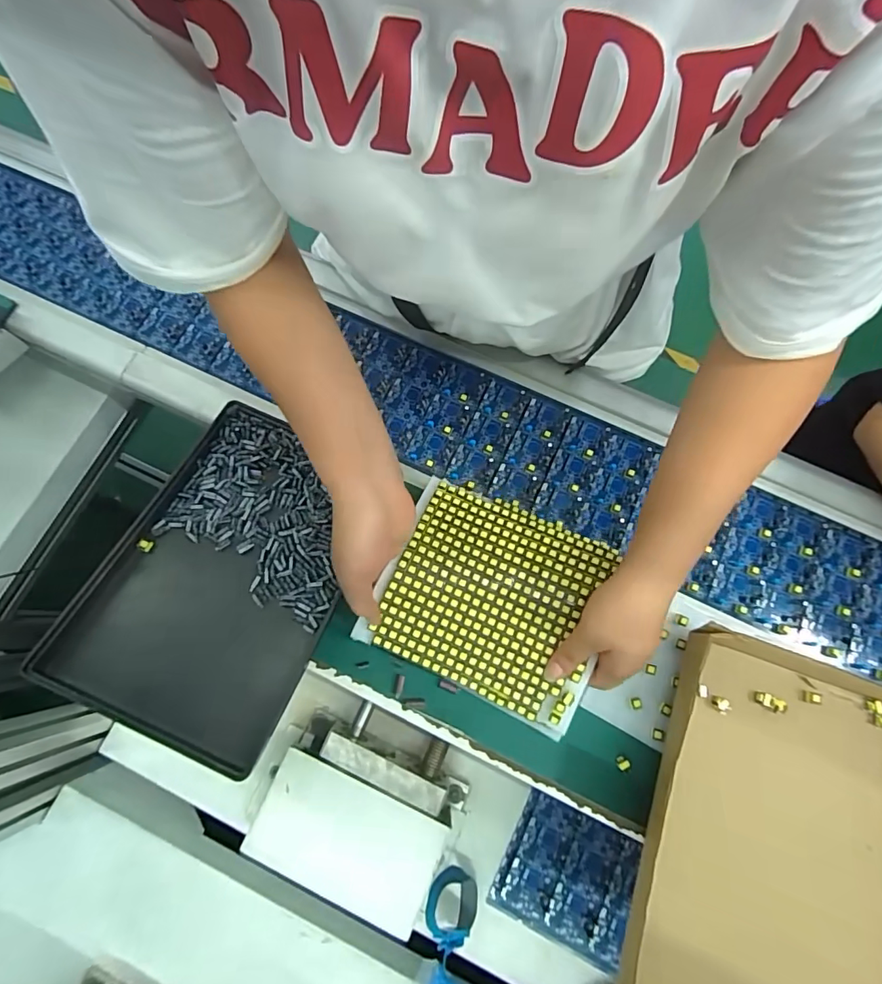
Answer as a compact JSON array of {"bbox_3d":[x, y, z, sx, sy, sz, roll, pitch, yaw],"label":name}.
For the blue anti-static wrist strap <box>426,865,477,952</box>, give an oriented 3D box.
[{"bbox_3d":[0.012,0.422,0.473,0.052,0.048,0.057,6,75,0],"label":"blue anti-static wrist strap"}]

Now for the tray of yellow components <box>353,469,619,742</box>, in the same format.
[{"bbox_3d":[0.048,0.093,0.427,0.193,0.028,0.171,25,76,5],"label":"tray of yellow components"}]

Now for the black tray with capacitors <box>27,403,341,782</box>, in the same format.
[{"bbox_3d":[-0.187,0.067,0.428,0.191,0.023,0.284,21,67,5],"label":"black tray with capacitors"}]

